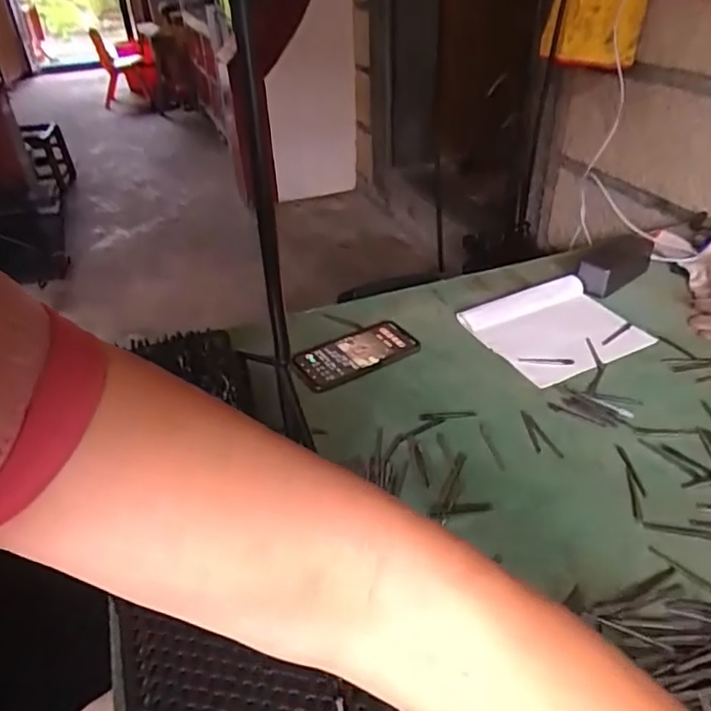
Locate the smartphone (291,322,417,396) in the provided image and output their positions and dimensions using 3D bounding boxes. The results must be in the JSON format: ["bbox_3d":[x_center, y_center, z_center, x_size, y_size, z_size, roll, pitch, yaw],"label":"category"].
[{"bbox_3d":[0.000,-0.005,0.765,0.157,0.011,0.085,-20,40,-22],"label":"smartphone"}]

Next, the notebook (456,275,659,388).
[{"bbox_3d":[0.271,-0.041,0.797,0.196,0.017,0.173,-18,39,-20],"label":"notebook"}]

